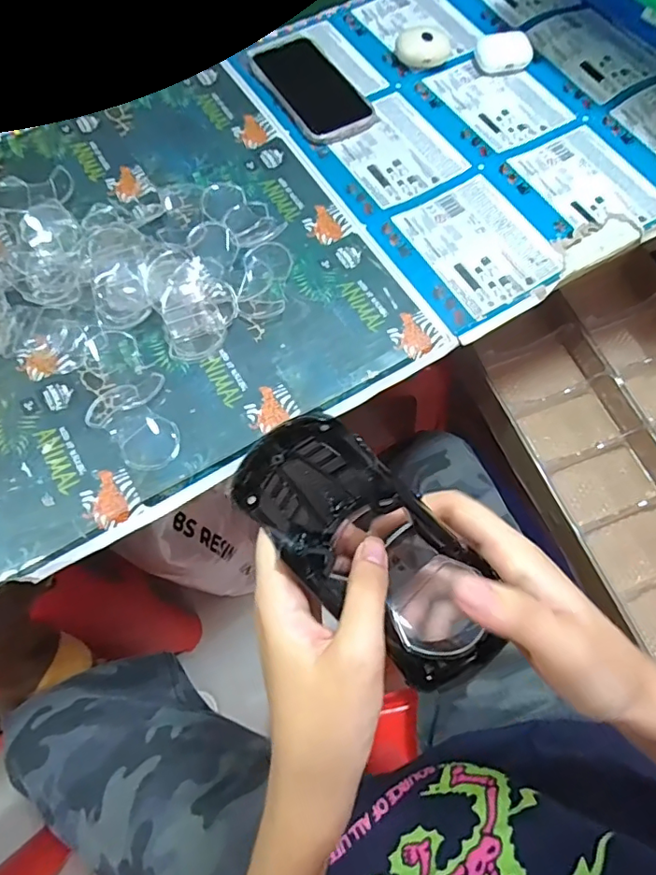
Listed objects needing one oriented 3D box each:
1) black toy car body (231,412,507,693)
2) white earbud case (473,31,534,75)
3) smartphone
[{"bbox_3d":[0.019,0.049,0.233,0.061,0.032,0.132,-44,96,-15],"label":"black toy car body"},{"bbox_3d":[0.190,-0.417,0.562,0.057,0.020,0.041,5,69,3],"label":"white earbud case"},{"bbox_3d":[-0.018,-0.369,0.549,0.080,0.005,0.160,-29,71,-10],"label":"smartphone"}]

